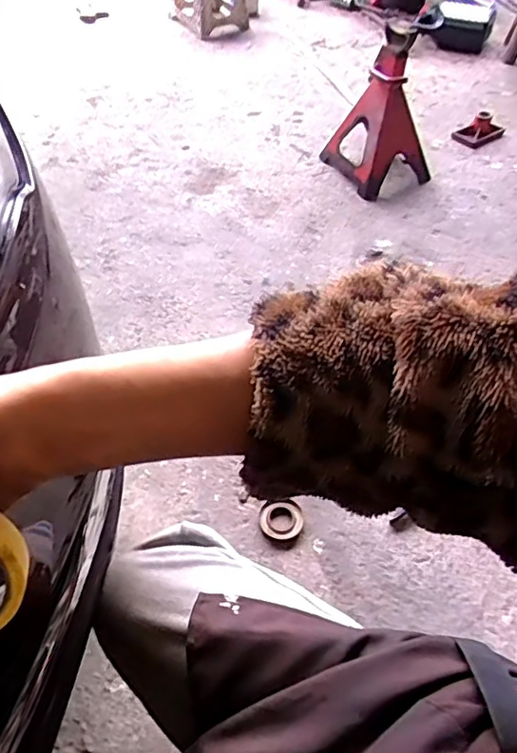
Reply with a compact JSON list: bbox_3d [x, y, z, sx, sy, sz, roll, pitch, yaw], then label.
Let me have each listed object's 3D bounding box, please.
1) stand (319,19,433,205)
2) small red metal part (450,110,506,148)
[{"bbox_3d":[0.331,-0.699,1.416,0.211,0.410,0.246,-19,53,-14],"label":"stand"},{"bbox_3d":[0.674,-0.755,1.667,0.156,0.068,0.096,-35,59,-22],"label":"small red metal part"}]

